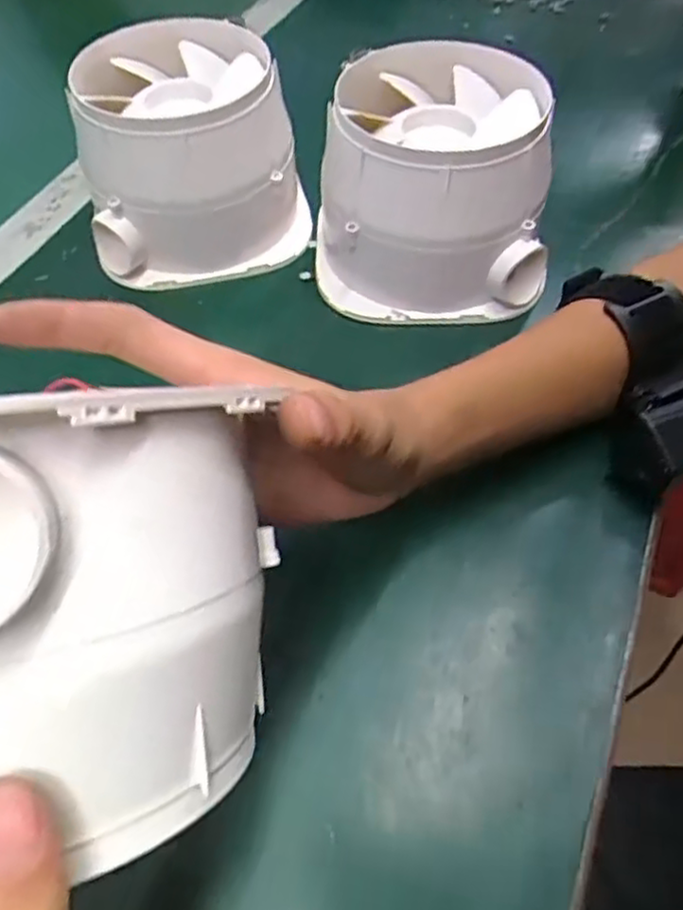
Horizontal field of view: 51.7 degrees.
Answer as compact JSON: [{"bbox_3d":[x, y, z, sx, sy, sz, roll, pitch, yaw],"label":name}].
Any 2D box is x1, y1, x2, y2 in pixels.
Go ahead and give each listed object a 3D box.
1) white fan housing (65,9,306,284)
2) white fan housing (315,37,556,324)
[{"bbox_3d":[-0.088,-0.185,0.433,0.124,0.098,0.121,-5,54,-1],"label":"white fan housing"},{"bbox_3d":[0.048,-0.156,0.404,0.122,0.098,0.122,-2,54,1],"label":"white fan housing"}]

